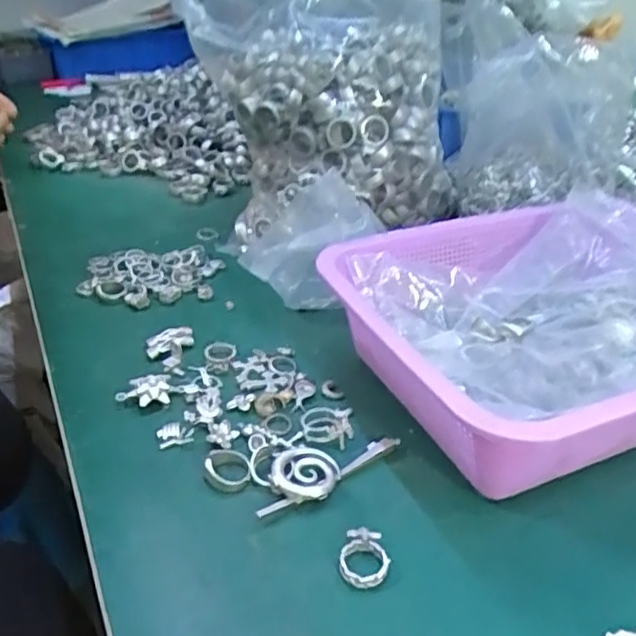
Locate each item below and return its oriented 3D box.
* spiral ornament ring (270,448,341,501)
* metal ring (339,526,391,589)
[{"bbox_3d":[-0.007,0.089,0.362,0.038,0.006,0.036,0,31,0],"label":"spiral ornament ring"},{"bbox_3d":[0.024,0.121,0.315,0.024,0.009,0.030,10,33,15],"label":"metal ring"}]

